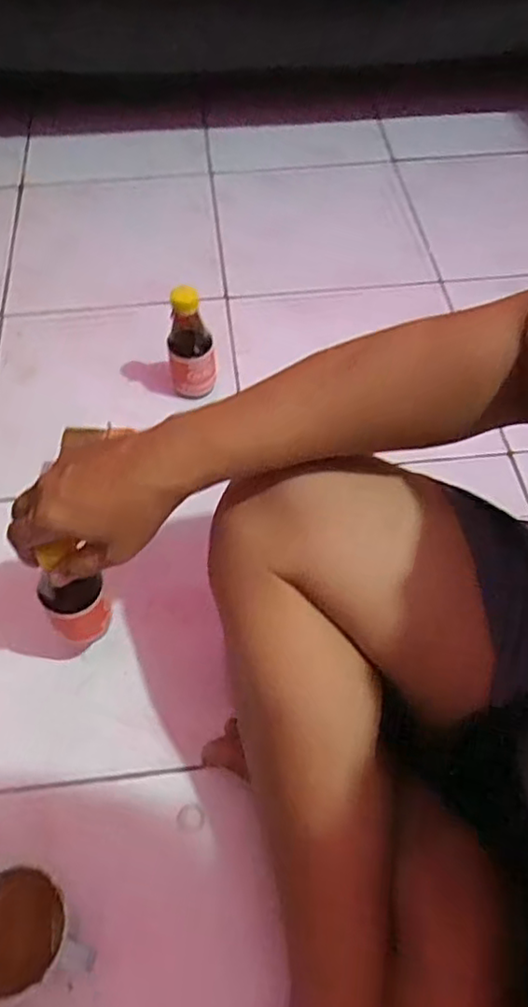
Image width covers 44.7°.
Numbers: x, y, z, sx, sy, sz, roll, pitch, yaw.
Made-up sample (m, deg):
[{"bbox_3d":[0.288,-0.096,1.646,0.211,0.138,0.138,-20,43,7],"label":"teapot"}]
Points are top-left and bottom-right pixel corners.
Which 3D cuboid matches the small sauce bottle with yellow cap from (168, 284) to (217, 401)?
[{"bbox_3d":[-0.085,-0.179,0.735,0.052,0.141,0.047,-7,57,-5],"label":"small sauce bottle with yellow cap"}]

